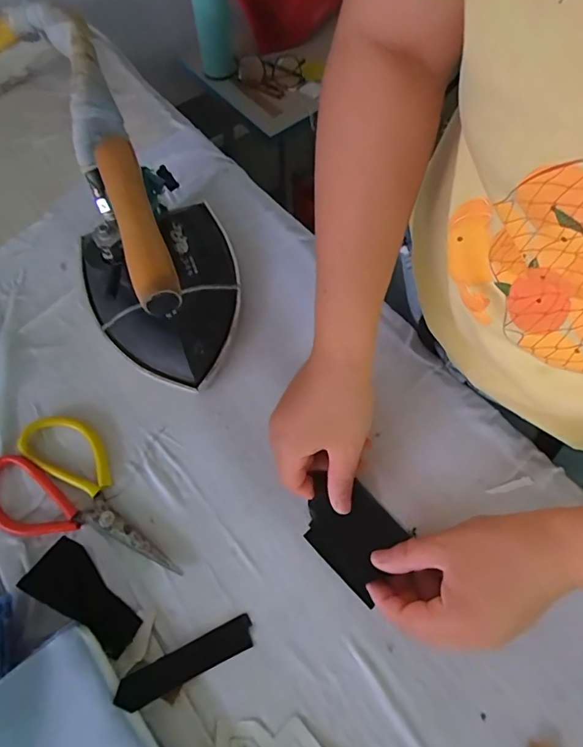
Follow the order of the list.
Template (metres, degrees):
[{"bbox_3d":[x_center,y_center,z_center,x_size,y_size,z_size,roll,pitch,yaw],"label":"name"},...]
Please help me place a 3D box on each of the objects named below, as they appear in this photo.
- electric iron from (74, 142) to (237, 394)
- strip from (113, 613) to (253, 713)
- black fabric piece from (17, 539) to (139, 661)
[{"bbox_3d":[-0.122,-0.098,0.390,0.139,0.115,0.203,-19,67,-7],"label":"electric iron"},{"bbox_3d":[-0.071,0.197,0.312,0.092,0.006,0.021,-19,66,-22],"label":"strip"},{"bbox_3d":[-0.147,0.156,0.321,0.087,0.027,0.034,34,71,15],"label":"black fabric piece"}]

